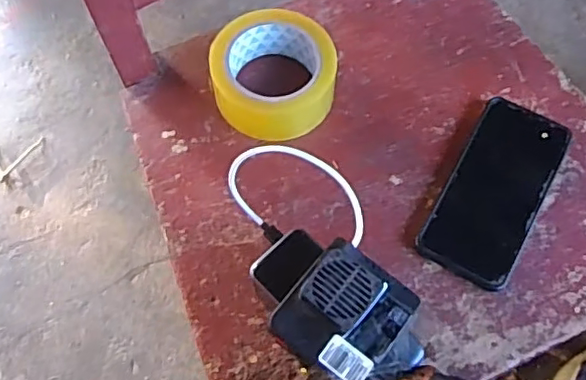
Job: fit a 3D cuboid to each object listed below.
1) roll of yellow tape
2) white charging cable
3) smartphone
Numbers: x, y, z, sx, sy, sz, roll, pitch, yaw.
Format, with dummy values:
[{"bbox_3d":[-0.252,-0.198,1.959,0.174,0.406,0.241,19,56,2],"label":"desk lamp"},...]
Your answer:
[{"bbox_3d":[-0.016,-0.099,0.526,0.105,0.051,0.104,0,66,-1],"label":"roll of yellow tape"},{"bbox_3d":[0.002,0.009,0.432,0.109,0.071,0.051,35,71,11],"label":"white charging cable"},{"bbox_3d":[0.171,0.000,0.501,0.077,0.015,0.164,28,69,11],"label":"smartphone"}]

